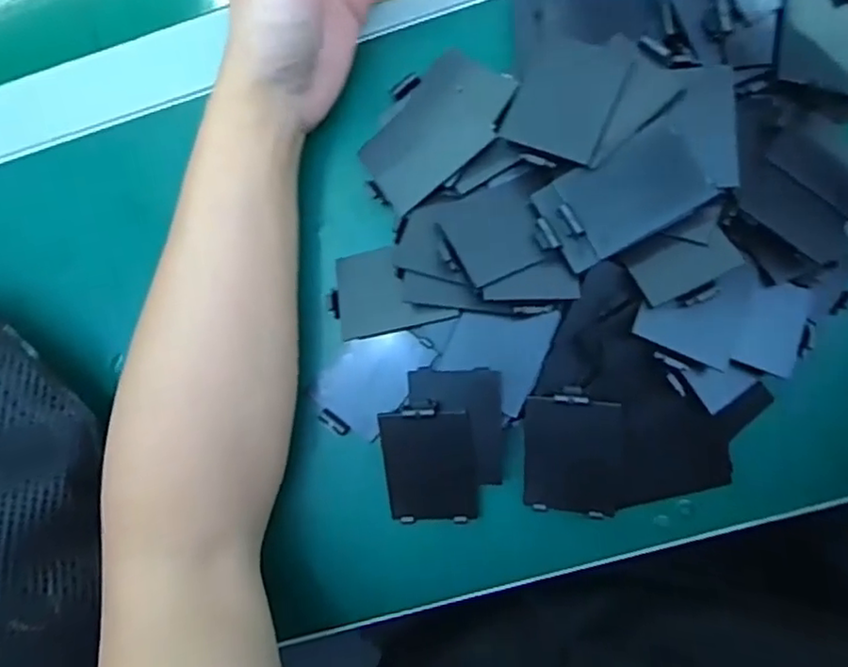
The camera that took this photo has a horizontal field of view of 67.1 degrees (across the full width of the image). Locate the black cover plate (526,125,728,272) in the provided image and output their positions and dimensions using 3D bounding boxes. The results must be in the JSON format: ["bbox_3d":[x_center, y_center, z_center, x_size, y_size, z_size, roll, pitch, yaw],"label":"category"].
[{"bbox_3d":[0.091,-0.063,0.297,0.078,0.007,0.042,-29,88,4],"label":"black cover plate"}]

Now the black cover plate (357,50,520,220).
[{"bbox_3d":[0.005,-0.101,0.323,0.050,0.004,0.083,44,96,22],"label":"black cover plate"}]

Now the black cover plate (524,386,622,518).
[{"bbox_3d":[0.072,0.060,0.314,0.045,0.008,0.065,4,107,18],"label":"black cover plate"}]

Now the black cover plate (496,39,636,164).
[{"bbox_3d":[0.069,-0.114,0.309,0.046,0.004,0.059,23,80,12],"label":"black cover plate"}]

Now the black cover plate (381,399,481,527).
[{"bbox_3d":[0.002,0.066,0.322,0.045,0.006,0.067,-4,108,7],"label":"black cover plate"}]

